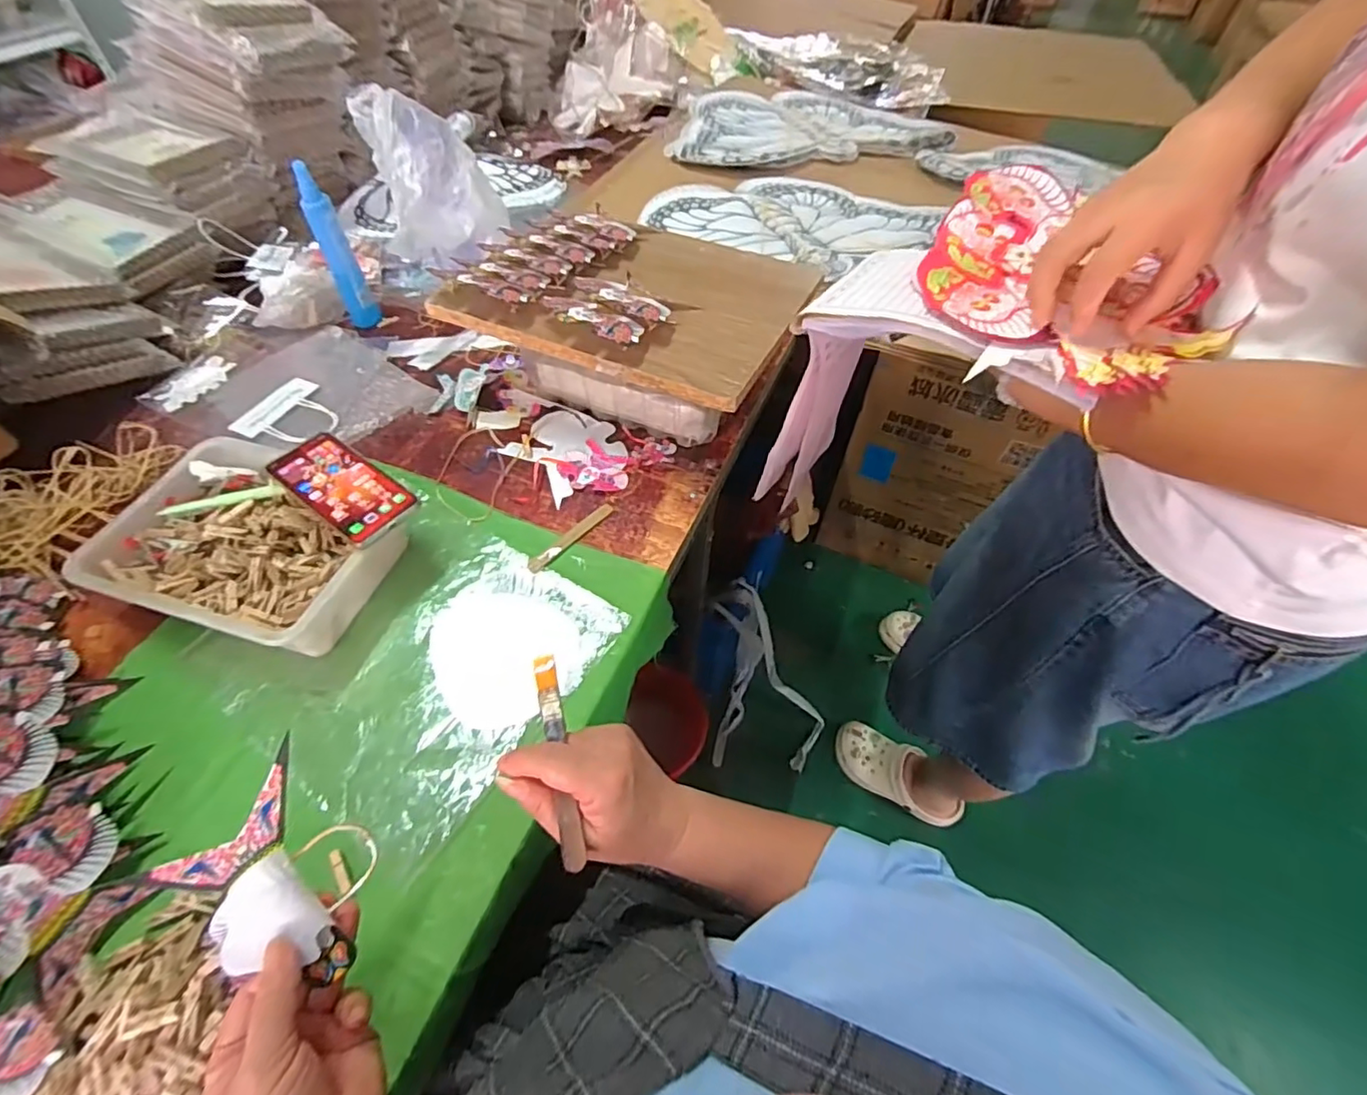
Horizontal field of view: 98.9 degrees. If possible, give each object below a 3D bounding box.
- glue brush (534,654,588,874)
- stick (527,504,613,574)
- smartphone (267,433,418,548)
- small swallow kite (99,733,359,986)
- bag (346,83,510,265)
[{"bbox_3d":[-0.078,0.131,0.366,0.014,0.005,0.128,-10,70,-9],"label":"glue brush"},{"bbox_3d":[-0.125,-0.013,0.655,0.018,0.004,0.119,34,59,23],"label":"stick"},{"bbox_3d":[-0.344,-0.063,0.589,0.151,0.013,0.077,33,59,21],"label":"smartphone"},{"bbox_3d":[-0.238,0.200,0.338,0.104,0.020,0.121,-41,83,-9],"label":"small swallow kite"},{"bbox_3d":[-0.346,-0.516,0.827,0.172,0.164,0.192,-16,56,-13],"label":"bag"}]

